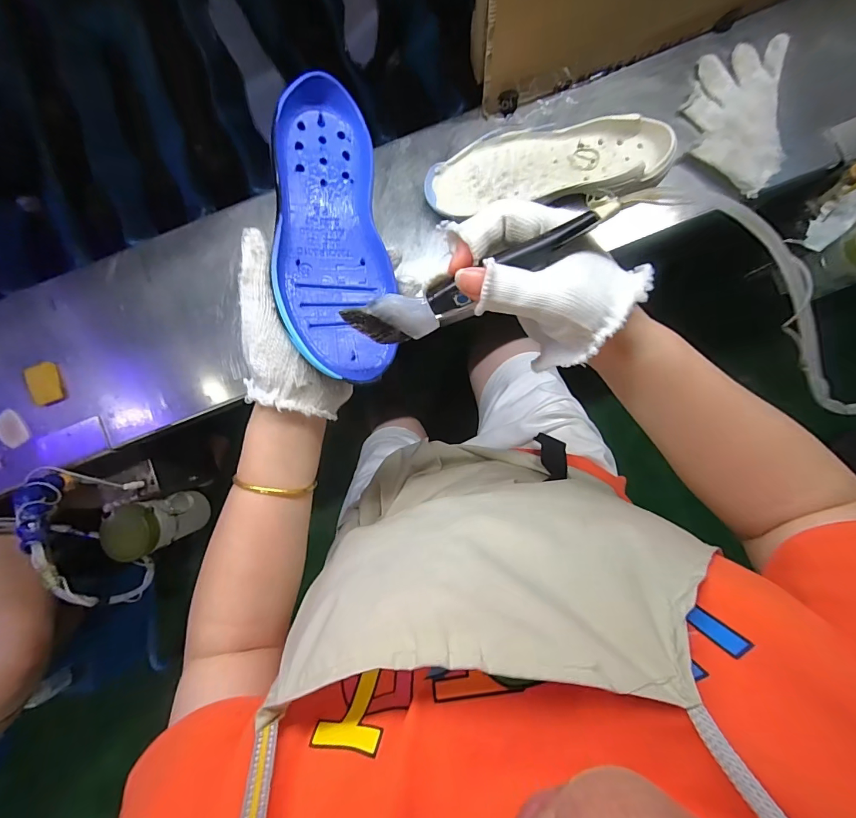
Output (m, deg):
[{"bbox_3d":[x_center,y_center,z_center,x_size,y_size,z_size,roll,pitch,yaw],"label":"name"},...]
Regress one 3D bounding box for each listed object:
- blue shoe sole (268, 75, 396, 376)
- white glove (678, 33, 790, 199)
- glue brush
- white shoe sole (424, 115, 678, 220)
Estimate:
[{"bbox_3d":[-0.069,-0.124,0.291,0.076,0.030,0.204,-5,88,-15],"label":"blue shoe sole"},{"bbox_3d":[0.361,-0.345,0.483,0.102,0.034,0.188,5,86,5],"label":"white glove"},{"bbox_3d":[0.029,-0.071,0.239,0.159,0.008,0.033,-18,128,12],"label":"glue brush"},{"bbox_3d":[0.137,-0.287,0.483,0.278,0.038,0.102,-3,86,4],"label":"white shoe sole"}]

